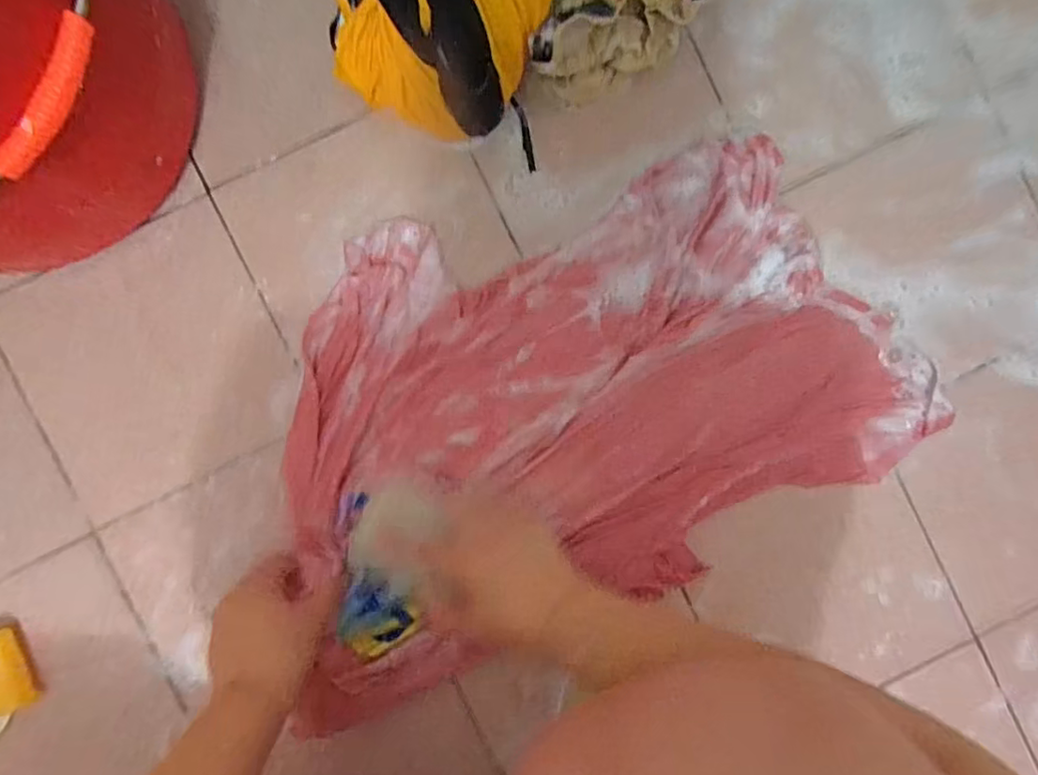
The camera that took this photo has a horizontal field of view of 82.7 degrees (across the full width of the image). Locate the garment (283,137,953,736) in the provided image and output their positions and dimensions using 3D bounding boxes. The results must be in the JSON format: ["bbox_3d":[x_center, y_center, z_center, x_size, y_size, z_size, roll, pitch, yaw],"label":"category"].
[{"bbox_3d":[0.055,0.009,0.464,0.508,0.034,0.331,-19,91,-1],"label":"garment"}]

